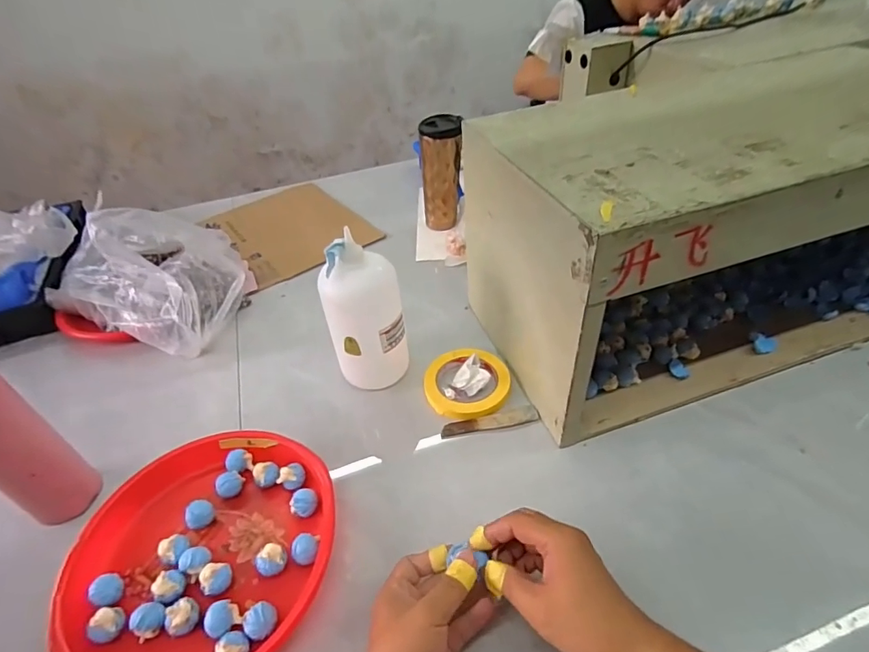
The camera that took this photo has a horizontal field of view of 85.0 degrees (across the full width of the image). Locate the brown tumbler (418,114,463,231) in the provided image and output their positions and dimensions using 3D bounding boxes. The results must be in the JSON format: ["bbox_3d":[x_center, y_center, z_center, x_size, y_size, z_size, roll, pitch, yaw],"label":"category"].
[{"bbox_3d":[0.014,-0.270,0.859,0.076,0.185,0.079,-1,44,7],"label":"brown tumbler"}]

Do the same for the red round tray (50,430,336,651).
[{"bbox_3d":[-0.220,0.220,0.467,0.243,0.037,0.237,-1,43,1],"label":"red round tray"}]

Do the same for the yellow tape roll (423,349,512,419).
[{"bbox_3d":[0.042,0.073,0.612,0.108,0.011,0.102,-3,42,3],"label":"yellow tape roll"}]

